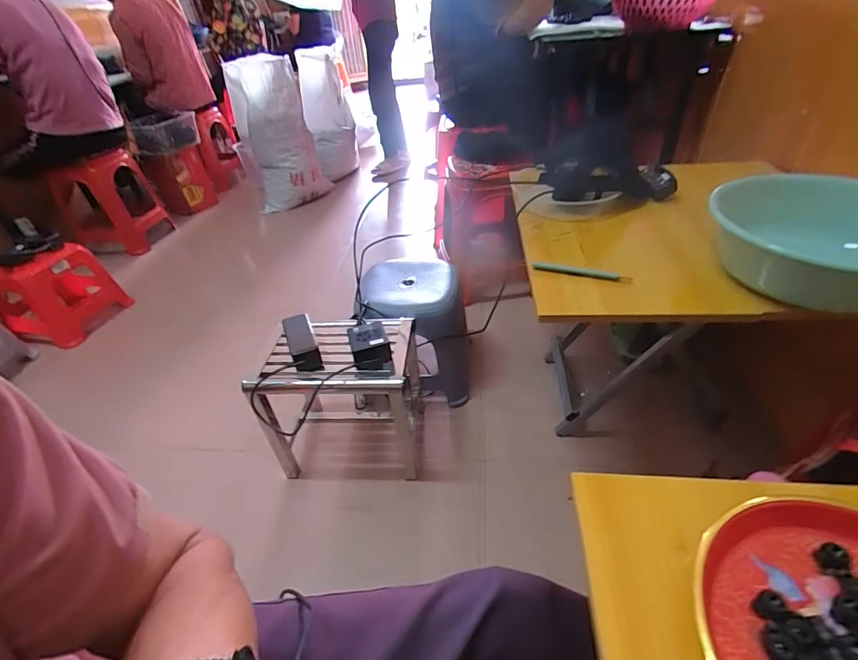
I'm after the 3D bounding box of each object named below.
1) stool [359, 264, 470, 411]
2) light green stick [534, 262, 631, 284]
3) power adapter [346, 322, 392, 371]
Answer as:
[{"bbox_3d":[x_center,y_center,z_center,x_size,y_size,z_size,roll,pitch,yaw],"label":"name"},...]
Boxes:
[{"bbox_3d":[-0.031,0.018,1.170,0.233,0.334,0.281,-10,39,-5],"label":"stool"},{"bbox_3d":[0.245,-0.094,0.682,0.152,0.012,0.015,15,44,24],"label":"light green stick"},{"bbox_3d":[-0.119,0.034,0.850,0.075,0.057,0.083,-16,40,-12],"label":"power adapter"}]

